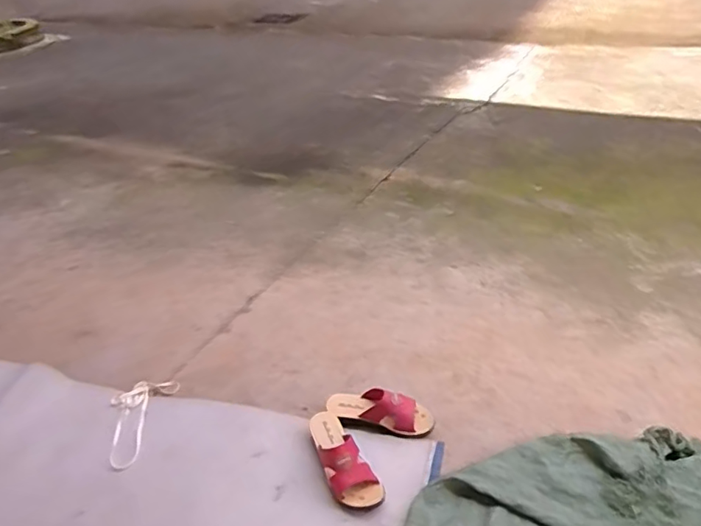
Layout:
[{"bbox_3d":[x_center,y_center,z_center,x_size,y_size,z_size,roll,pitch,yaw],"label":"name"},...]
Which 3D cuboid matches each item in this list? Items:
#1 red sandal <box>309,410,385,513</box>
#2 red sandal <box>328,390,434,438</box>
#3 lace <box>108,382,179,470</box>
[{"bbox_3d":[-0.024,0.382,1.051,0.088,0.074,0.230,-23,40,-20],"label":"red sandal"},{"bbox_3d":[0.061,0.312,1.130,0.225,0.067,0.085,2,38,11],"label":"red sandal"},{"bbox_3d":[-0.495,0.350,1.199,0.128,0.020,0.238,3,35,11],"label":"lace"}]

